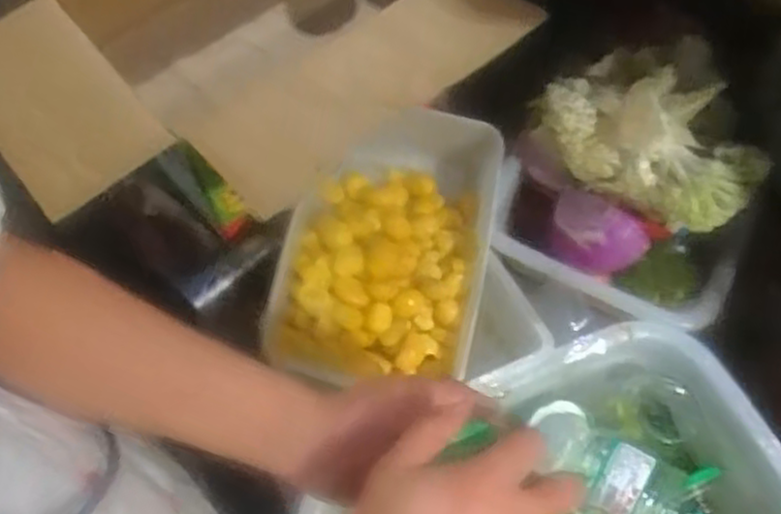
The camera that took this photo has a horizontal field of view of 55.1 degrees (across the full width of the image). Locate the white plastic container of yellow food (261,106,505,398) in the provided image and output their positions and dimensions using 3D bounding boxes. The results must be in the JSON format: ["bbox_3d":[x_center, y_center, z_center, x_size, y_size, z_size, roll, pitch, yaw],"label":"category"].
[{"bbox_3d":[-0.008,-0.007,0.676,0.184,0.073,0.257,12,64,9],"label":"white plastic container of yellow food"}]

